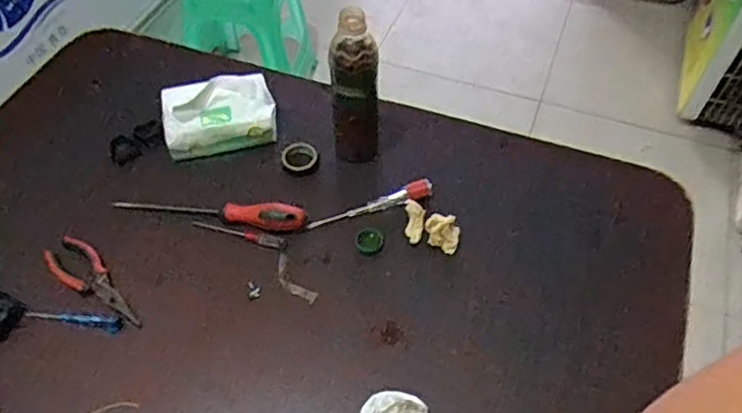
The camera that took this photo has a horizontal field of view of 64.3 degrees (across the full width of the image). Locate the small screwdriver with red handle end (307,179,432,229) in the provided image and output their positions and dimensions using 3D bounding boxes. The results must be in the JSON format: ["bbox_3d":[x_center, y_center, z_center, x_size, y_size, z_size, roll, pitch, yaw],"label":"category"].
[{"bbox_3d":[0.001,0.000,0.740,0.159,0.021,0.022,-20,56,-14],"label":"small screwdriver with red handle end"}]

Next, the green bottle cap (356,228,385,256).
[{"bbox_3d":[-0.002,0.043,0.711,0.033,0.013,0.035,0,54,0],"label":"green bottle cap"}]

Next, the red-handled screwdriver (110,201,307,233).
[{"bbox_3d":[-0.201,-0.003,0.731,0.249,0.027,0.028,10,54,7],"label":"red-handled screwdriver"}]

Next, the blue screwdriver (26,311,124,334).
[{"bbox_3d":[-0.334,0.126,0.662,0.108,0.016,0.014,6,54,4],"label":"blue screwdriver"}]

